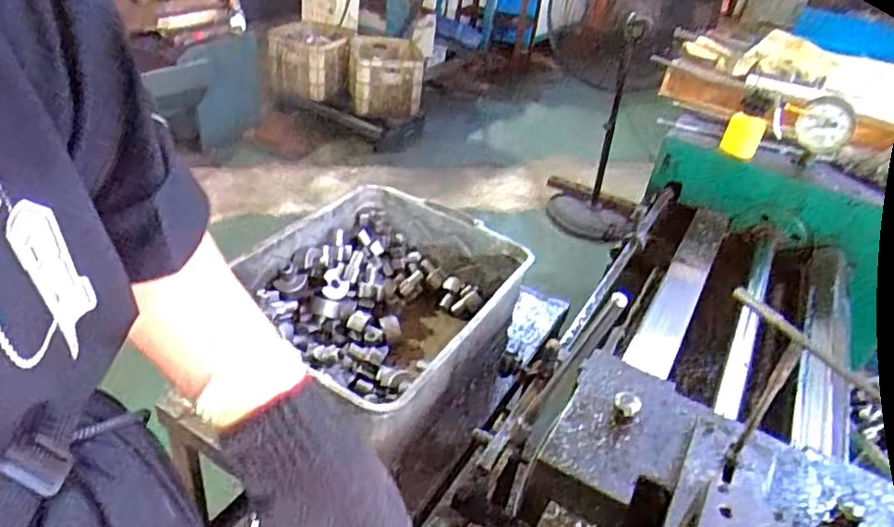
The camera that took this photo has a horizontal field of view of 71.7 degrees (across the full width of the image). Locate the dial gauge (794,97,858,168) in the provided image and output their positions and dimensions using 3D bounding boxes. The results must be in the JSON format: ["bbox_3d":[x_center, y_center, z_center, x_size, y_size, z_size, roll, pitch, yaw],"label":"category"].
[{"bbox_3d":[0.724,-0.257,1.193,0.109,0.116,0.050,-16,9,28],"label":"dial gauge"}]

